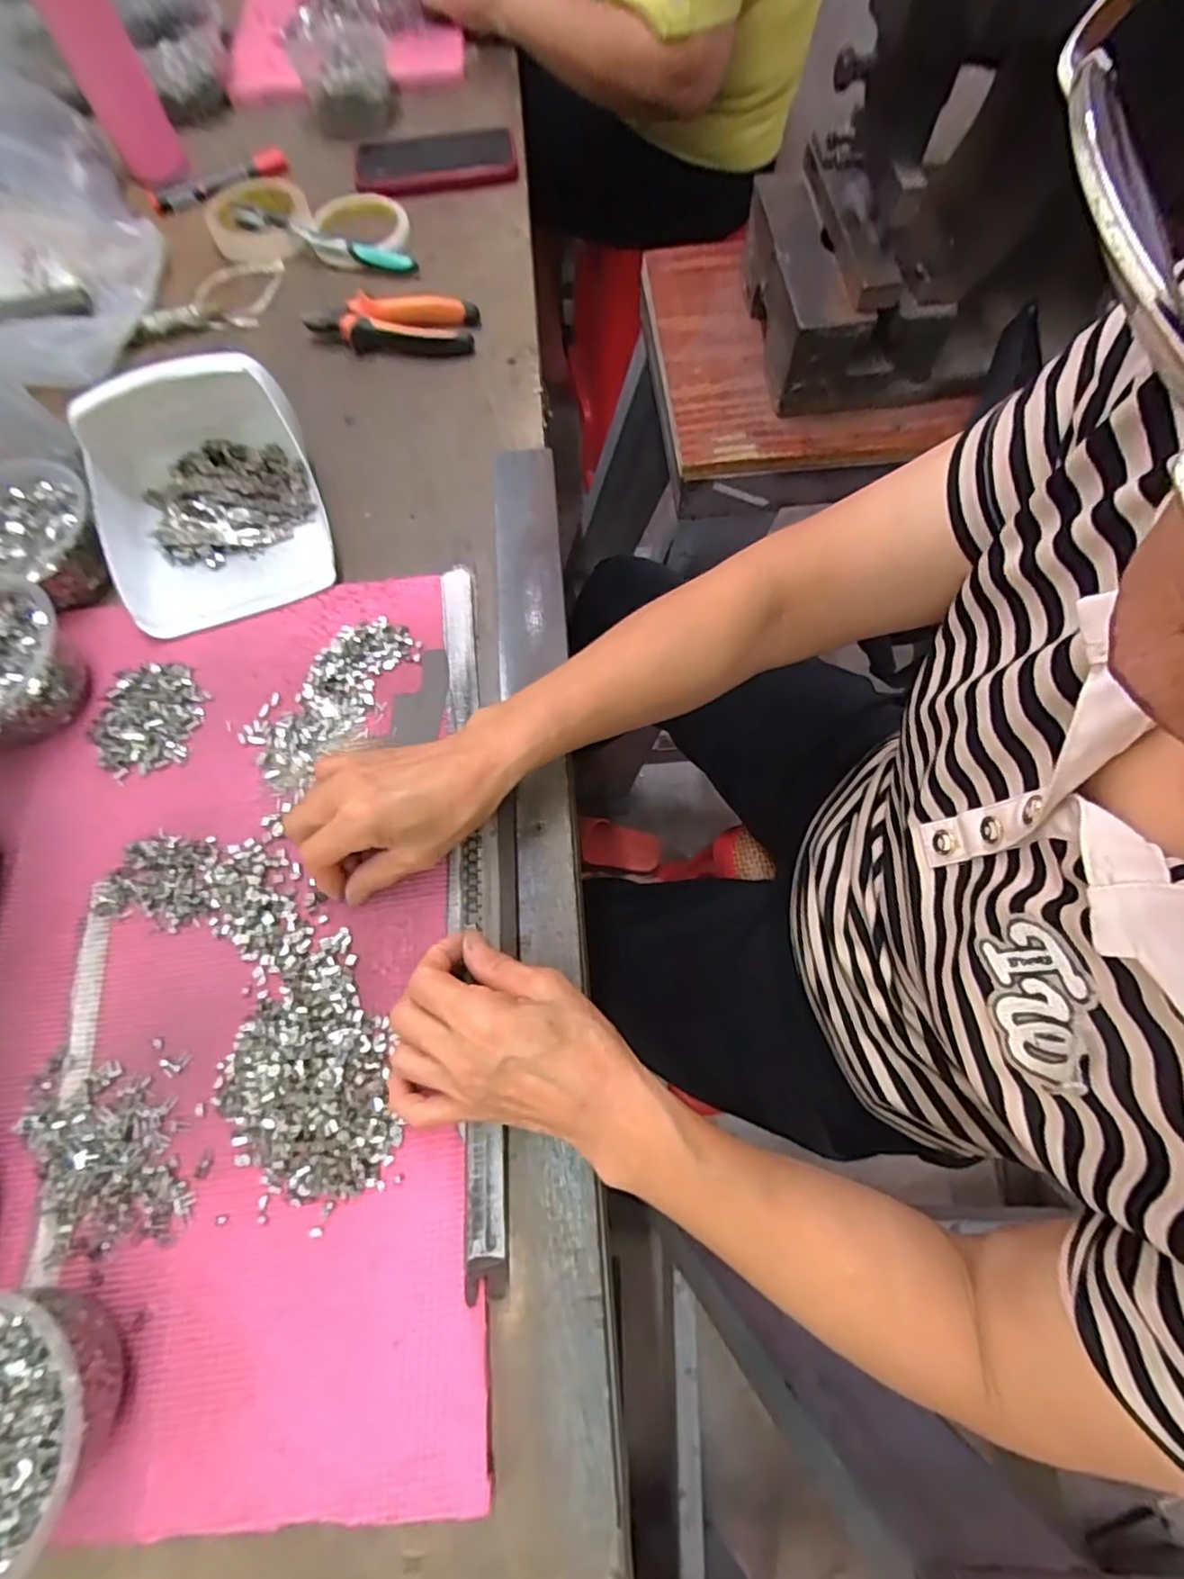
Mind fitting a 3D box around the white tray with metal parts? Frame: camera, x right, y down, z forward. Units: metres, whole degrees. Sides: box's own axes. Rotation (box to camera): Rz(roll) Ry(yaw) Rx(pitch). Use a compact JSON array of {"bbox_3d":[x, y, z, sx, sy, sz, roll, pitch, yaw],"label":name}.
[{"bbox_3d":[-0.283,-0.216,0.452,0.152,0.078,0.171,-17,71,-6],"label":"white tray with metal parts"}]

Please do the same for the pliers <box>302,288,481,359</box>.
[{"bbox_3d":[-0.178,-0.415,0.558,0.149,0.020,0.056,-2,70,-1],"label":"pliers"}]

